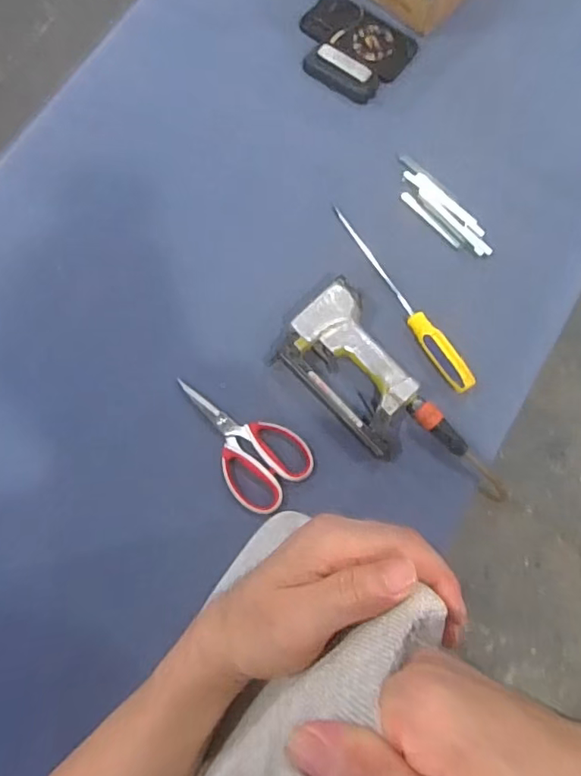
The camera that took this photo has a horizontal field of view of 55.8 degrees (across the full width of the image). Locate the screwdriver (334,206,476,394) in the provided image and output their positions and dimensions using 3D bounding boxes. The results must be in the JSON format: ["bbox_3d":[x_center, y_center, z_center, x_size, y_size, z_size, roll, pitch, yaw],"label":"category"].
[{"bbox_3d":[0.146,-0.121,0.700,0.034,0.026,0.286,-28,80,-6],"label":"screwdriver"}]

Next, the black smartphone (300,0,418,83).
[{"bbox_3d":[0.096,-0.508,0.789,0.163,0.014,0.093,34,80,6],"label":"black smartphone"}]

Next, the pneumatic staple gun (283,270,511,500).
[{"bbox_3d":[0.123,0.019,0.663,0.126,0.036,0.312,-43,82,-9],"label":"pneumatic staple gun"}]

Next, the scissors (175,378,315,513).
[{"bbox_3d":[-0.063,0.059,0.661,0.101,0.010,0.181,-44,82,-9],"label":"scissors"}]

